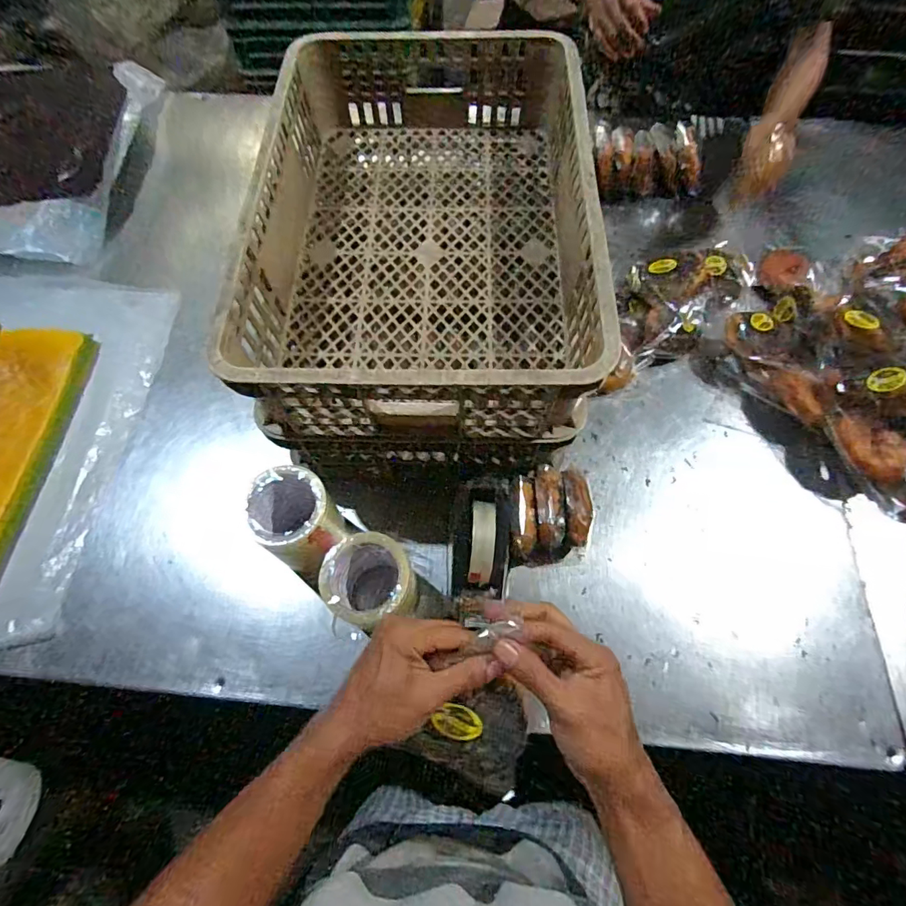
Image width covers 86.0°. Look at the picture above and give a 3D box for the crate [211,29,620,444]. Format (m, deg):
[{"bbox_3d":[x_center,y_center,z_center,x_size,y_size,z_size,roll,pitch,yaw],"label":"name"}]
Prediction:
[{"bbox_3d":[-0.031,-0.316,0.686,0.410,0.187,0.636,2,64,1],"label":"crate"}]

